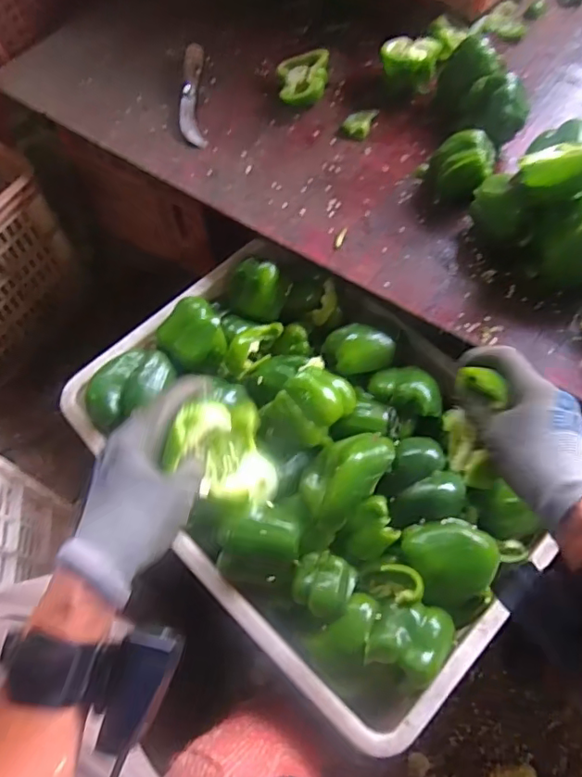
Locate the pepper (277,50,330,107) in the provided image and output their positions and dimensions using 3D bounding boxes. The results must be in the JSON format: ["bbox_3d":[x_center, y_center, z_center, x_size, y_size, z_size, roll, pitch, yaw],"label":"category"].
[{"bbox_3d":[0.018,-0.431,0.754,0.067,0.040,0.084,0,64,3],"label":"pepper"}]

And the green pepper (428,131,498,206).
[{"bbox_3d":[0.202,-0.265,0.649,0.074,0.059,0.074,23,67,13],"label":"green pepper"}]

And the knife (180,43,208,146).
[{"bbox_3d":[-0.141,-0.418,0.770,0.036,0.024,0.195,-6,64,0],"label":"knife"}]

